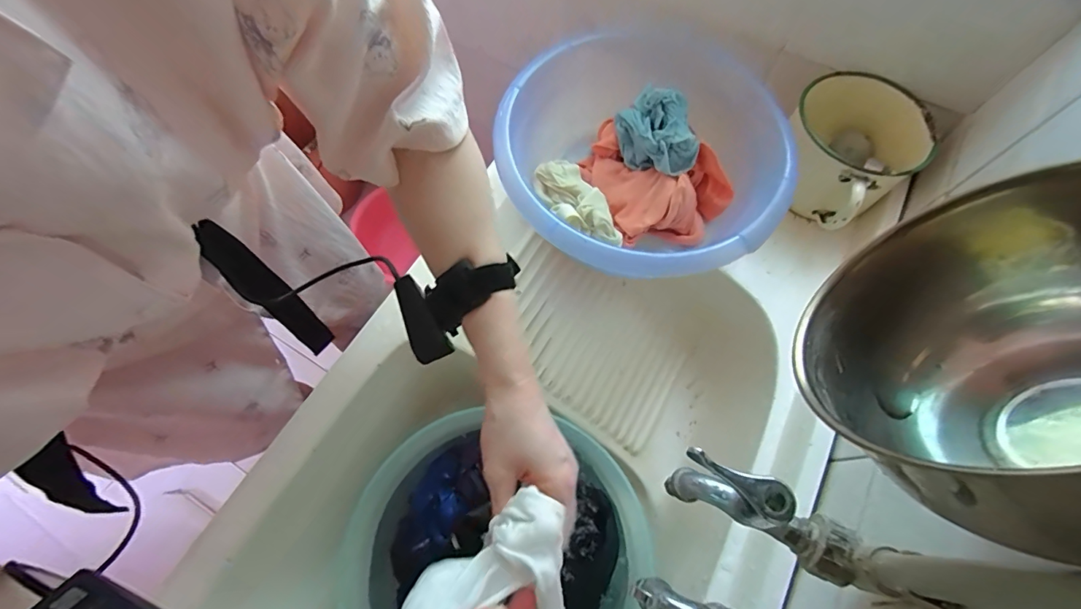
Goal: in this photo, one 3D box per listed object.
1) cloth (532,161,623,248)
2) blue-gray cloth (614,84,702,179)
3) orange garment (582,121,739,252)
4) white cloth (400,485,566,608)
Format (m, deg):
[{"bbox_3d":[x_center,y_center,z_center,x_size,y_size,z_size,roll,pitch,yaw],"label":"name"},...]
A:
[{"bbox_3d":[0.041,-0.114,0.520,0.054,0.035,0.137,-25,70,-10],"label":"cloth"},{"bbox_3d":[0.134,-0.199,0.529,0.062,0.066,0.109,-22,69,-9],"label":"blue-gray cloth"},{"bbox_3d":[0.129,-0.156,0.554,0.137,0.060,0.185,-29,70,-12],"label":"orange garment"},{"bbox_3d":[-0.022,0.175,0.269,0.107,0.036,0.081,-37,72,-14],"label":"white cloth"}]

